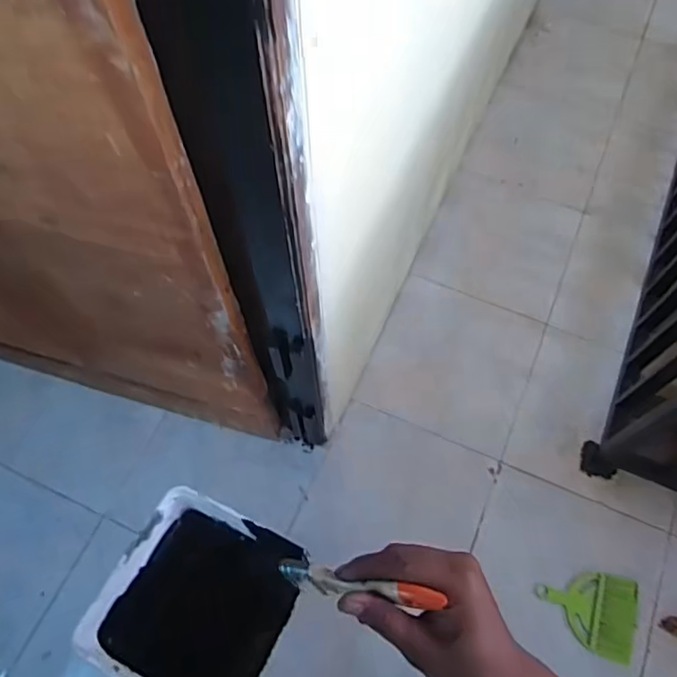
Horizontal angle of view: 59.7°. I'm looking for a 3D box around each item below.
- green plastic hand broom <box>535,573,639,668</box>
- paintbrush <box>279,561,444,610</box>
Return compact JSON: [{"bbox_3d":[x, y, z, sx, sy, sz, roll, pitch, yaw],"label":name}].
[{"bbox_3d":[0.523,0.562,1.231,0.198,0.032,0.160,18,68,8],"label":"green plastic hand broom"},{"bbox_3d":[0.012,0.180,0.430,0.135,0.012,0.018,-5,62,35],"label":"paintbrush"}]

